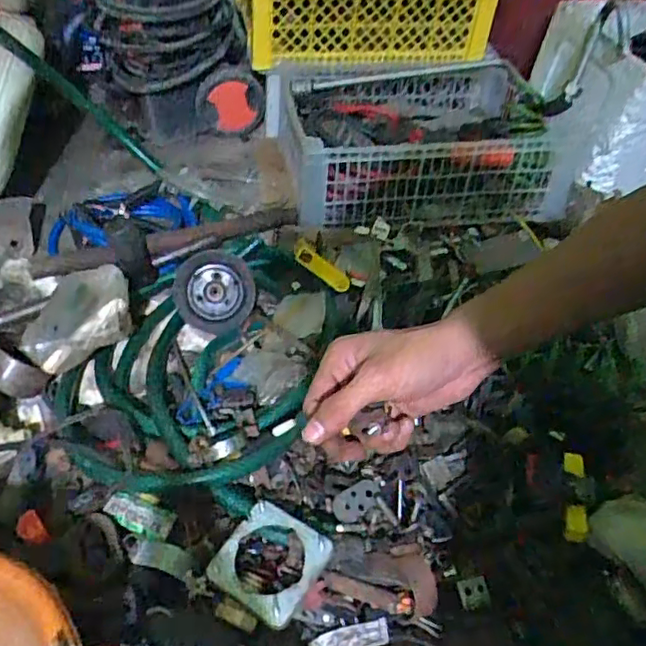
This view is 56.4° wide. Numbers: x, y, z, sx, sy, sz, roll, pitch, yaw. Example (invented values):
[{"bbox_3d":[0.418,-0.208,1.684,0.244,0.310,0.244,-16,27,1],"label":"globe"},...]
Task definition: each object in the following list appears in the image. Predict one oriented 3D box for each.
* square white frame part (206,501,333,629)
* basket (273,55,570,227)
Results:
[{"bbox_3d":[-0.048,0.215,0.547,0.088,0.021,0.086,29,51,18],"label":"square white frame part"},{"bbox_3d":[0.149,-0.315,0.978,0.440,0.127,0.329,-2,48,-9],"label":"basket"}]

